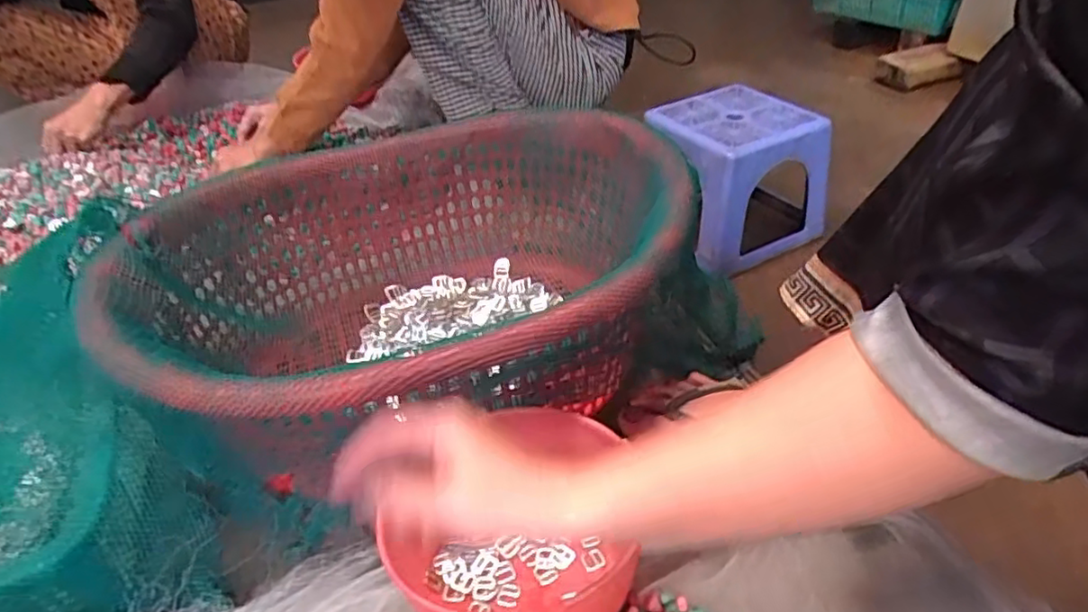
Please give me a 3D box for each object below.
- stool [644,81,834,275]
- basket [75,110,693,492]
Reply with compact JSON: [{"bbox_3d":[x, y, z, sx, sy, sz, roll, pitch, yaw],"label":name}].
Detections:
[{"bbox_3d":[0.307,-0.224,1.090,0.262,0.223,0.227,-22,43,-21],"label":"stool"},{"bbox_3d":[-0.121,-0.016,0.640,0.505,0.211,0.383,-15,41,-14],"label":"basket"}]

